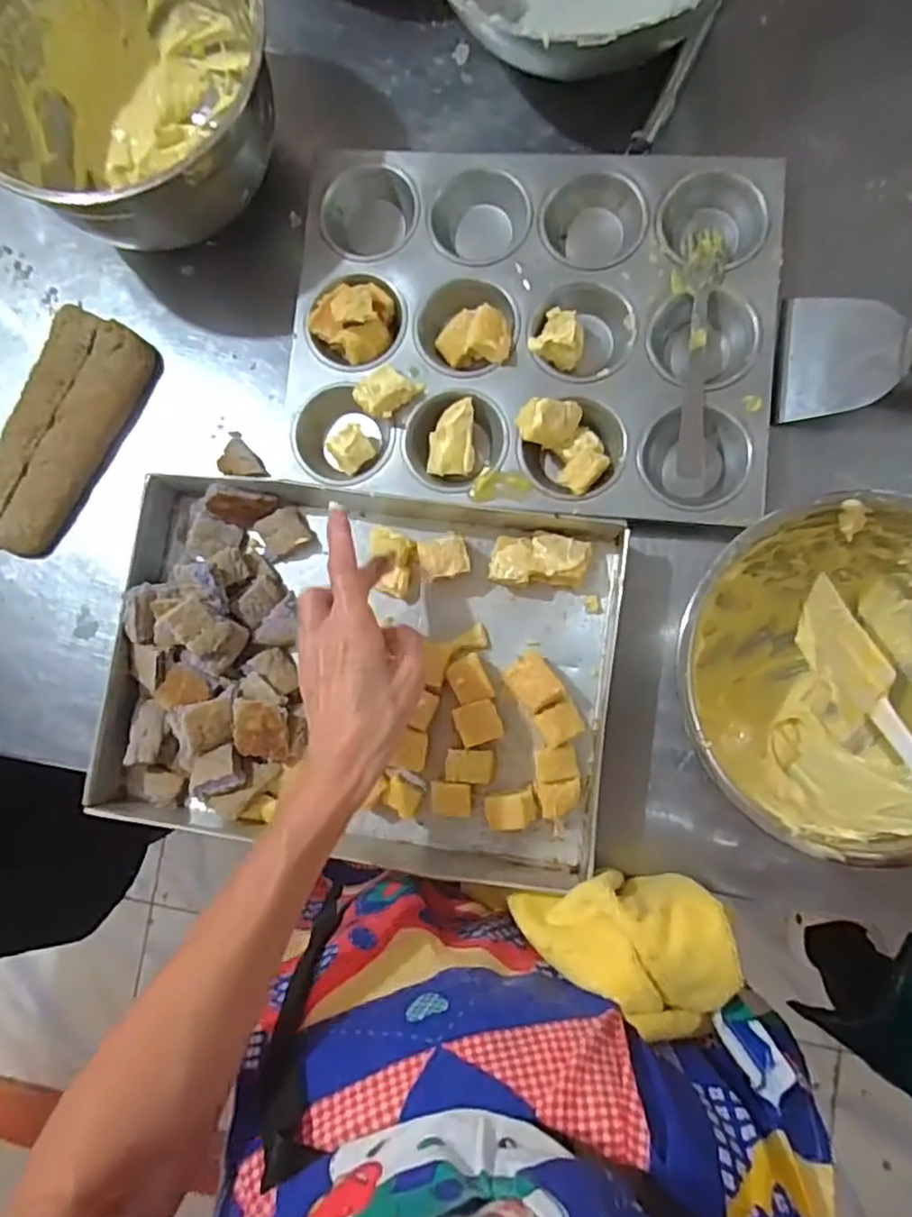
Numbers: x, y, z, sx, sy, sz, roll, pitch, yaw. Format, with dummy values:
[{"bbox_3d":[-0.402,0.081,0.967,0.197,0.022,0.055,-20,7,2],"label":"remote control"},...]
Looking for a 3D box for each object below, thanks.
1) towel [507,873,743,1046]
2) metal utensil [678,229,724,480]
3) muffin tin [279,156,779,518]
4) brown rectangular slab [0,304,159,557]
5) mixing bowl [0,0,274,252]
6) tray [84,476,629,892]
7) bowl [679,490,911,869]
[{"bbox_3d":[0.097,0.185,0.399,0.124,0.072,0.077,20,85,8],"label":"towel"},{"bbox_3d":[0.165,-0.176,0.464,0.022,0.011,0.185,5,83,7],"label":"metal utensil"},{"bbox_3d":[0.049,-0.196,0.483,0.329,0.031,0.247,6,84,7],"label":"muffin tin"},{"bbox_3d":[-0.306,-0.131,0.525,0.077,0.024,0.190,29,87,9],"label":"brown rectangular slab"},{"bbox_3d":[-0.223,-0.355,0.476,0.199,0.103,0.182,-1,83,6],"label":"mixing bowl"},{"bbox_3d":[-0.065,0.047,0.474,0.339,0.055,0.243,6,84,7],"label":"tray"},{"bbox_3d":[0.223,0.040,0.406,0.185,0.094,0.183,-1,83,6],"label":"bowl"}]

